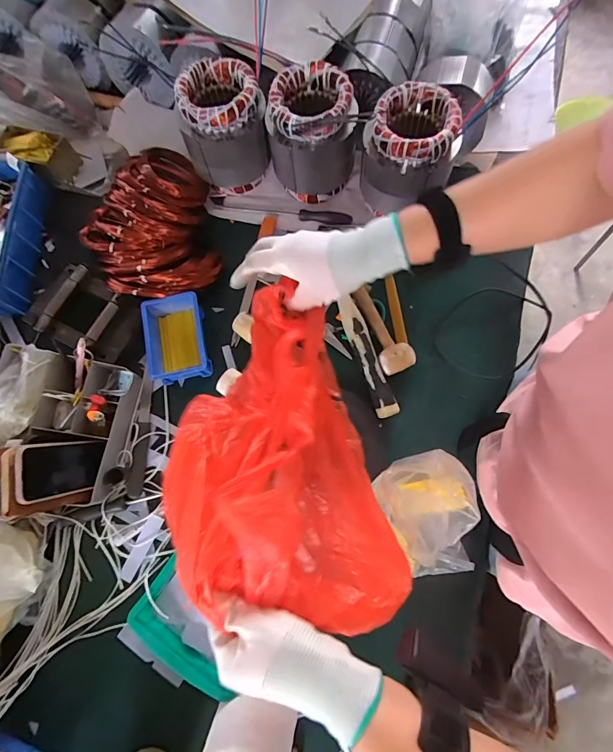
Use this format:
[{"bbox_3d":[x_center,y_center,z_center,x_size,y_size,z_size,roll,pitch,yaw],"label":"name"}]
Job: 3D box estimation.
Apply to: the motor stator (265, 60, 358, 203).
[{"bbox_3d":[0.007,-0.444,0.695,0.142,0.176,0.145,-4,76,1],"label":"motor stator"}]

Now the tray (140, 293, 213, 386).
[{"bbox_3d":[-0.231,-0.066,0.667,0.101,0.049,0.150,-11,76,-1],"label":"tray"}]

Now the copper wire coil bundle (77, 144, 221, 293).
[{"bbox_3d":[-0.314,-0.307,0.731,0.245,0.077,0.351,-13,76,-2],"label":"copper wire coil bundle"}]

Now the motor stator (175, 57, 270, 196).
[{"bbox_3d":[-0.147,-0.462,0.705,0.139,0.173,0.139,0,76,1],"label":"motor stator"}]

